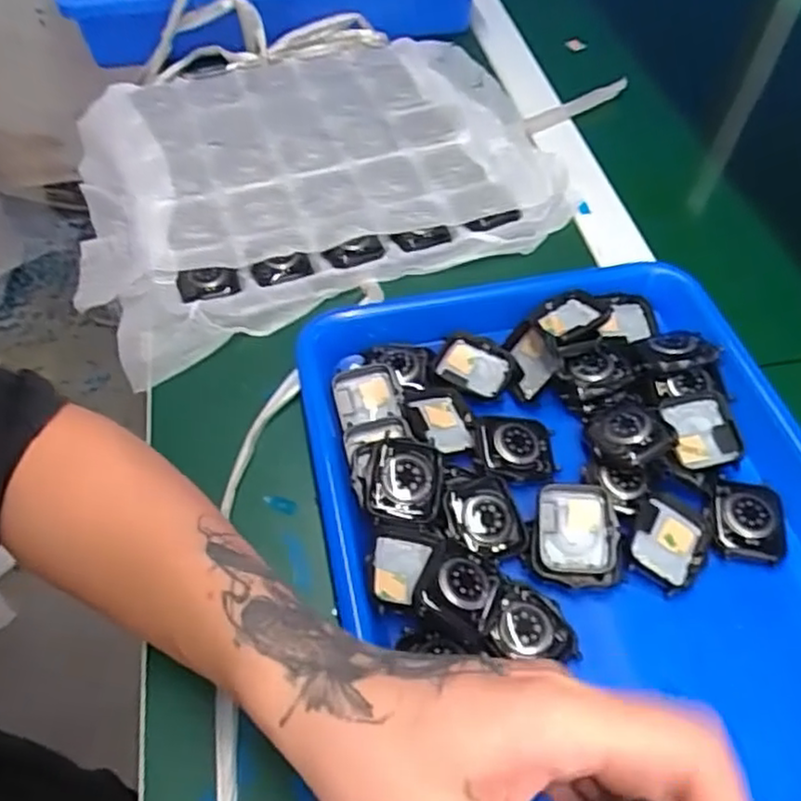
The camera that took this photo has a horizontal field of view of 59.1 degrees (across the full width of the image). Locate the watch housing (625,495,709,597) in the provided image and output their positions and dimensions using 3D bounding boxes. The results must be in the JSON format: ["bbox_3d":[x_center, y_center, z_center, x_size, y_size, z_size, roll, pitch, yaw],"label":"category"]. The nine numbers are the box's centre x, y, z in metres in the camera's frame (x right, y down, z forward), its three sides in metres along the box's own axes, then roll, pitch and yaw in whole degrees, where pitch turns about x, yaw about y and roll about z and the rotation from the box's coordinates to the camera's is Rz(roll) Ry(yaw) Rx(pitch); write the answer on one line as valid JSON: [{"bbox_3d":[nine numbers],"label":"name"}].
[{"bbox_3d":[0.133,0.070,0.348,0.036,0.010,0.045,23,56,17],"label":"watch housing"}]

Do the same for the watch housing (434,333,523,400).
[{"bbox_3d":[0.046,-0.019,0.418,0.047,0.009,0.036,20,55,15],"label":"watch housing"}]

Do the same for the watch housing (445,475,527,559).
[{"bbox_3d":[0.042,0.060,0.353,0.035,0.013,0.039,-9,53,-7],"label":"watch housing"}]

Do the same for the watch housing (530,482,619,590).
[{"bbox_3d":[0.085,0.067,0.347,0.041,0.012,0.049,2,69,2],"label":"watch housing"}]

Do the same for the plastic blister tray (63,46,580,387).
[{"bbox_3d":[-0.078,-0.181,0.548,0.350,0.036,0.329,-16,54,-12],"label":"plastic blister tray"}]

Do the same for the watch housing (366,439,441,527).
[{"bbox_3d":[0.002,0.041,0.354,0.035,0.017,0.043,5,53,5],"label":"watch housing"}]

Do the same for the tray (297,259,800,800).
[{"bbox_3d":[0.097,0.067,0.349,0.262,0.043,0.333,-9,53,-7],"label":"tray"}]

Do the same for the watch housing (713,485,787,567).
[{"bbox_3d":[0.177,0.061,0.358,0.034,0.007,0.042,10,53,8],"label":"watch housing"}]

